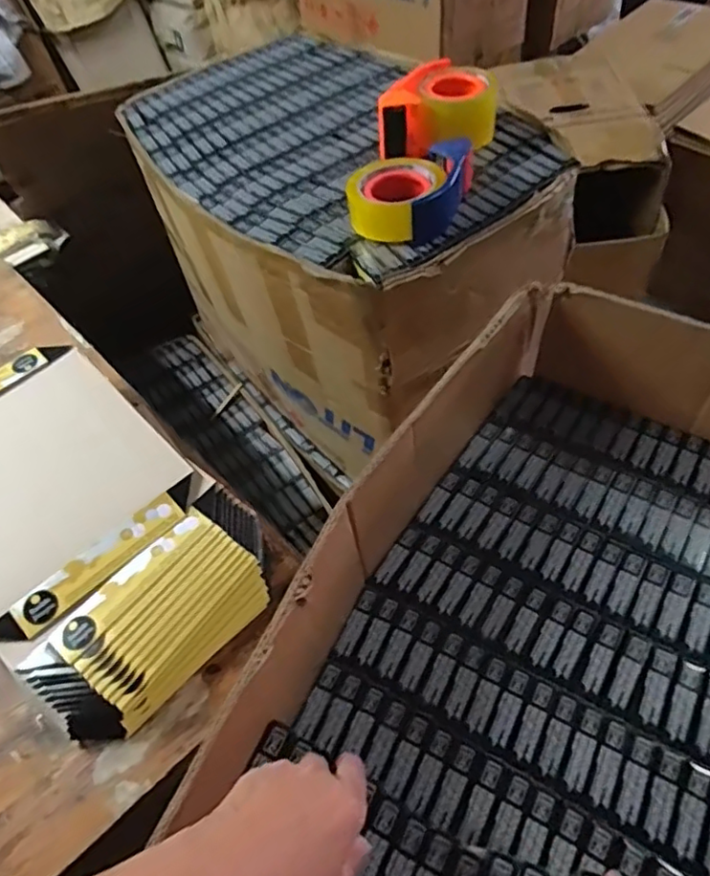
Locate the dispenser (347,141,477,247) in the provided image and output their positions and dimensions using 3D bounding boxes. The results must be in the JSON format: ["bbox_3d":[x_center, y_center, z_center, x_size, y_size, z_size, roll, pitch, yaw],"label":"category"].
[{"bbox_3d":[0.056,-0.268,0.670,0.113,0.049,0.127,17,57,17],"label":"dispenser"}]

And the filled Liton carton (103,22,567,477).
[{"bbox_3d":[-0.028,-0.261,0.989,0.401,0.457,0.603,-37,59,-20],"label":"filled Liton carton"}]

